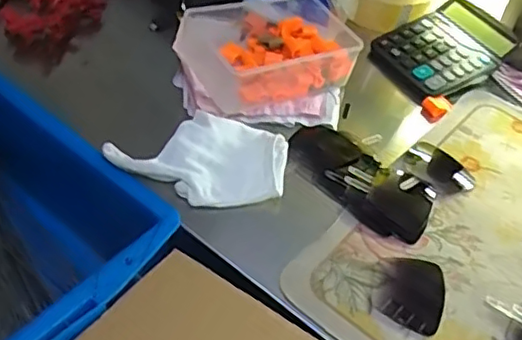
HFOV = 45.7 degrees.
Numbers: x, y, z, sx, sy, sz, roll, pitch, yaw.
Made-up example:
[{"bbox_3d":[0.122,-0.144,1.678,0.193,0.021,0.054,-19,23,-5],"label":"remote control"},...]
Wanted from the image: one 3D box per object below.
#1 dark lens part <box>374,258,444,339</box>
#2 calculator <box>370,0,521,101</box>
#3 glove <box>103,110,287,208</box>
[{"bbox_3d":[0.128,0.103,0.524,0.054,0.004,0.071,23,48,11],"label":"dark lens part"},{"bbox_3d":[0.228,-0.155,0.767,0.155,0.037,0.128,-19,53,-25],"label":"calculator"},{"bbox_3d":[-0.058,-0.010,0.597,0.160,0.024,0.100,16,47,5],"label":"glove"}]

